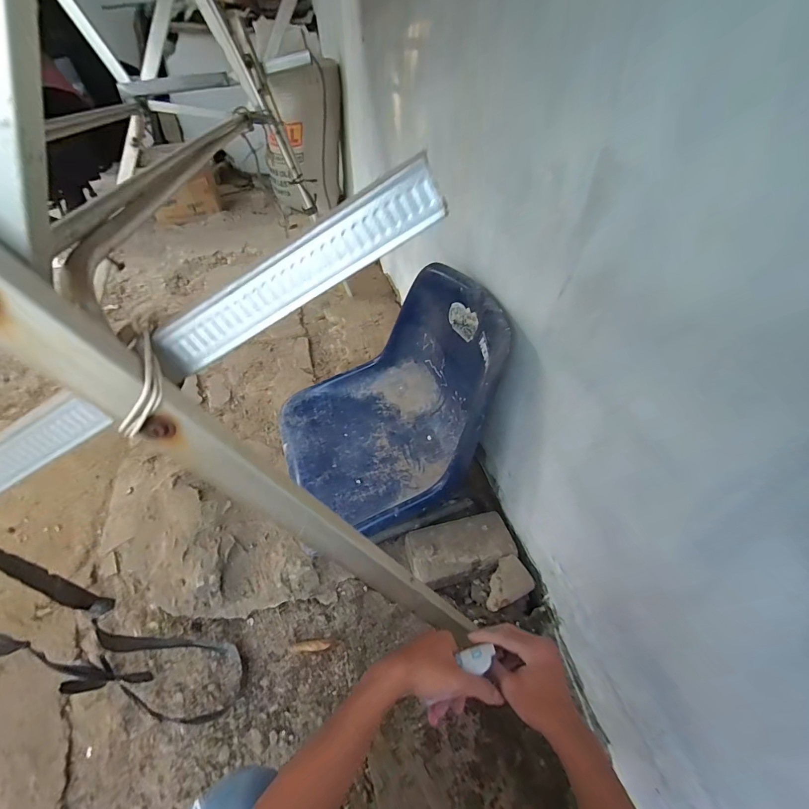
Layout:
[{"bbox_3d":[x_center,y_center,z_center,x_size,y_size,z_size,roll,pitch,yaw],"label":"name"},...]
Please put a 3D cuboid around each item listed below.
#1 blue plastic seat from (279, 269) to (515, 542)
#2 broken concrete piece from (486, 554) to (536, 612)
[{"bbox_3d":[-0.058,-0.023,0.791,0.430,0.373,0.448,-16,47,-16],"label":"blue plastic seat"},{"bbox_3d":[0.197,0.349,0.741,0.096,0.057,0.072,-20,51,-19],"label":"broken concrete piece"}]

